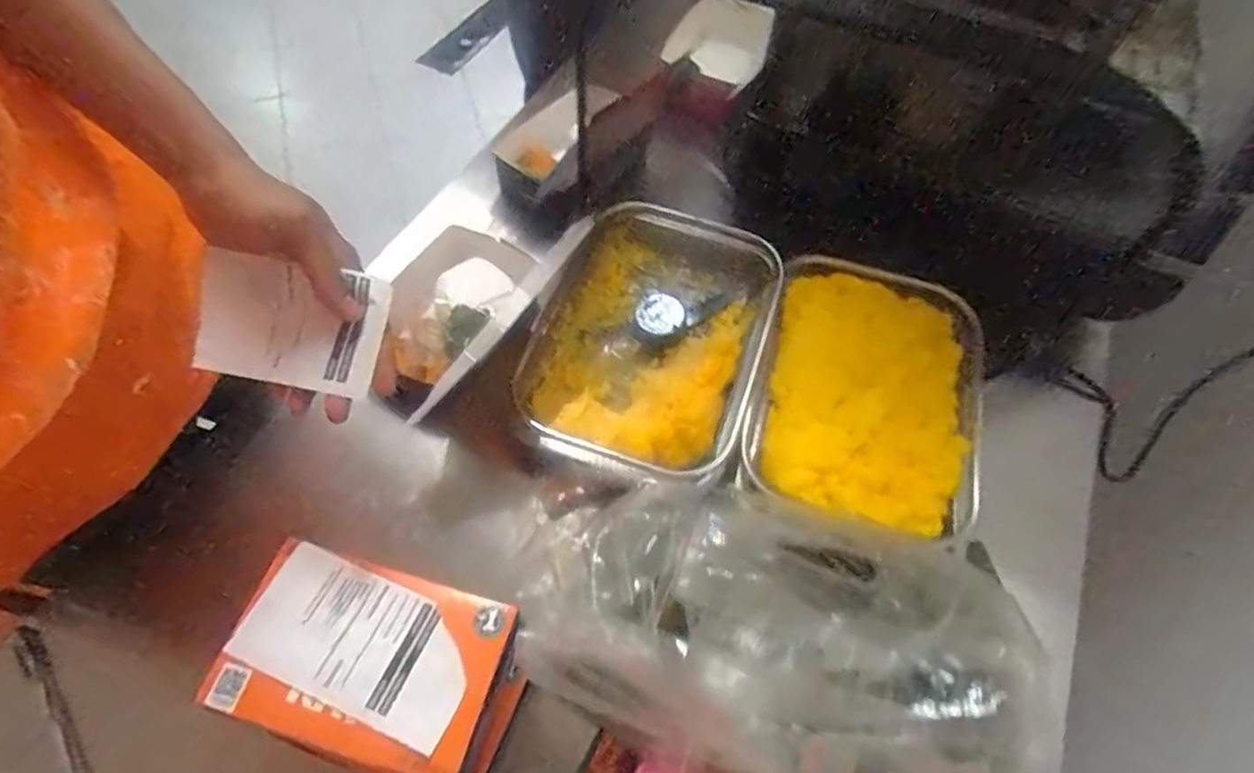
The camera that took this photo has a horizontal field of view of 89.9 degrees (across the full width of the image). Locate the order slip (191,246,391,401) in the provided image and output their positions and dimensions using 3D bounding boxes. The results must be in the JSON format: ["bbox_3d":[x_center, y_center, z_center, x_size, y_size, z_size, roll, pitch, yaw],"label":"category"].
[{"bbox_3d":[-0.212,-0.039,0.387,0.112,0.009,0.073,10,93,6],"label":"order slip"}]

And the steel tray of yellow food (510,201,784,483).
[{"bbox_3d":[0.020,-0.048,0.645,0.225,0.070,0.293,18,59,7],"label":"steel tray of yellow food"}]

